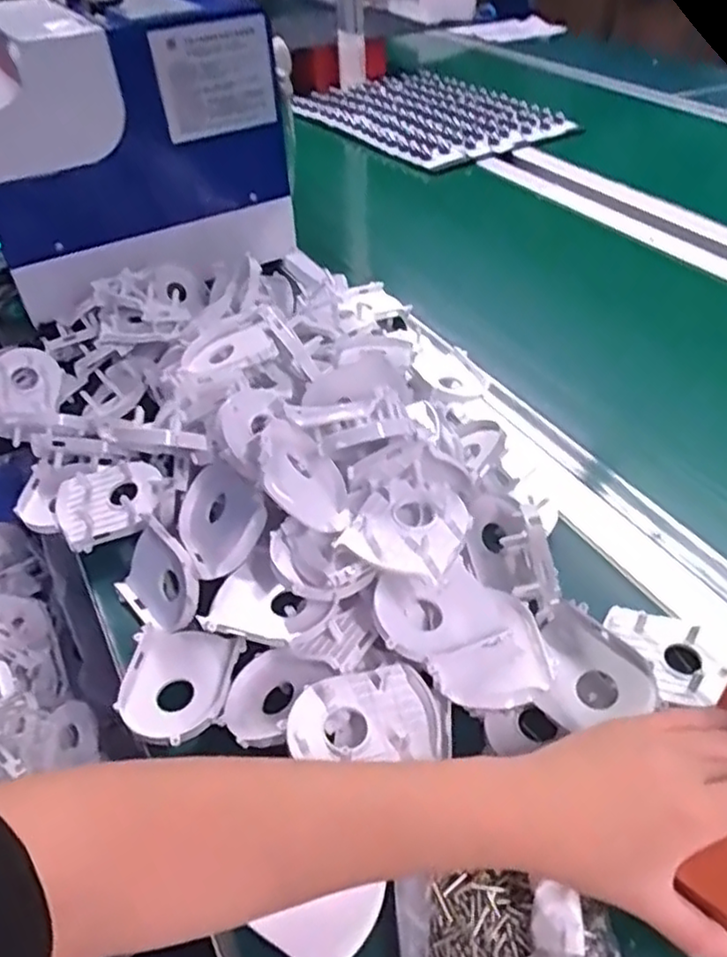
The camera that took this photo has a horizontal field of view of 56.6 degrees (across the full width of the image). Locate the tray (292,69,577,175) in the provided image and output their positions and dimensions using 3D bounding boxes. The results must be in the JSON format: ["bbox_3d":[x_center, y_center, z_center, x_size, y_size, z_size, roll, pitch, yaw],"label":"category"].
[{"bbox_3d":[0.106,-0.653,1.220,0.354,0.042,0.438,-34,52,-28],"label":"tray"}]

